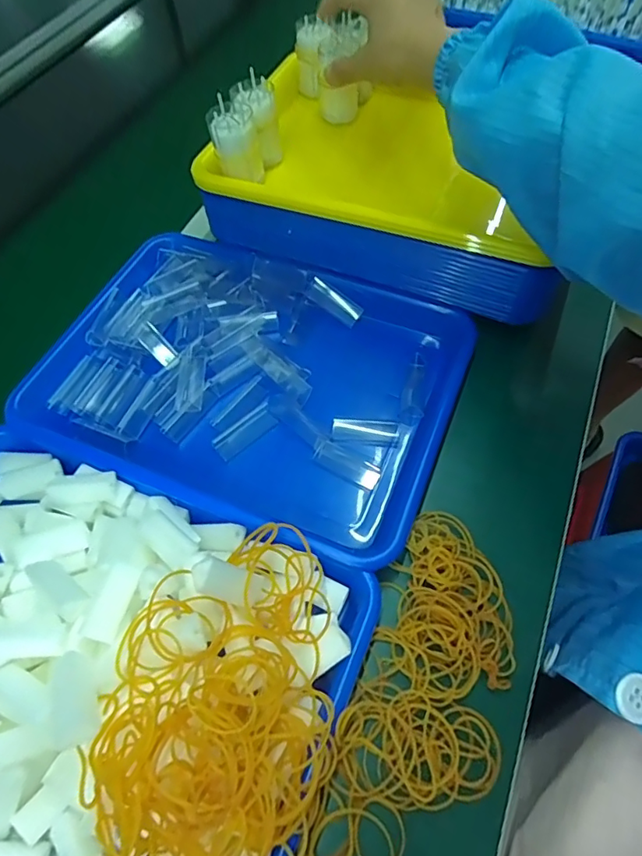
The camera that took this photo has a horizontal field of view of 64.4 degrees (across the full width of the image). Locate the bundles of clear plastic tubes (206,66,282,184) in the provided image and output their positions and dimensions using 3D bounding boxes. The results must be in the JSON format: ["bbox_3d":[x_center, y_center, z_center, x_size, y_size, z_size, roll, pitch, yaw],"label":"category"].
[{"bbox_3d":[-0.065,-0.263,0.455,0.041,0.061,0.077,13,62,11],"label":"bundles of clear plastic tubes"}]

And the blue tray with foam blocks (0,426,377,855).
[{"bbox_3d":[-0.150,0.136,0.300,0.316,0.078,0.235,18,63,14],"label":"blue tray with foam blocks"}]

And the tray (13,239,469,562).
[{"bbox_3d":[-0.058,-0.046,0.432,0.325,0.040,0.243,18,63,14],"label":"tray"}]

